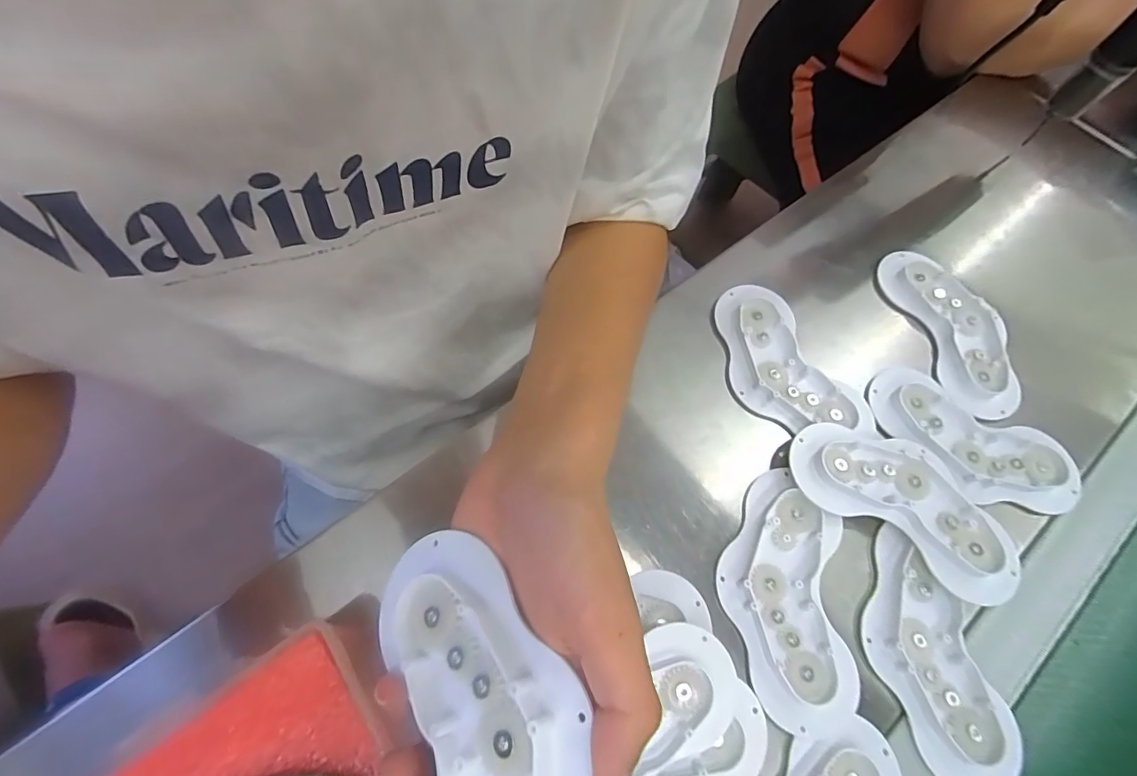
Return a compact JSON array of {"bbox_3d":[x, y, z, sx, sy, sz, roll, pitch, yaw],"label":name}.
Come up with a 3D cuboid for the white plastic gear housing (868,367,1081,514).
[{"bbox_3d":[0.290,0.038,0.365,0.142,0.015,0.068,32,67,12],"label":"white plastic gear housing"}]

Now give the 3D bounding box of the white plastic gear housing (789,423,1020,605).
[{"bbox_3d":[0.224,0.072,0.334,0.151,0.019,0.079,34,68,12],"label":"white plastic gear housing"}]

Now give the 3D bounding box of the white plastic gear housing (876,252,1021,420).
[{"bbox_3d":[0.308,-0.050,0.400,0.068,0.014,0.148,-11,66,-8],"label":"white plastic gear housing"}]

